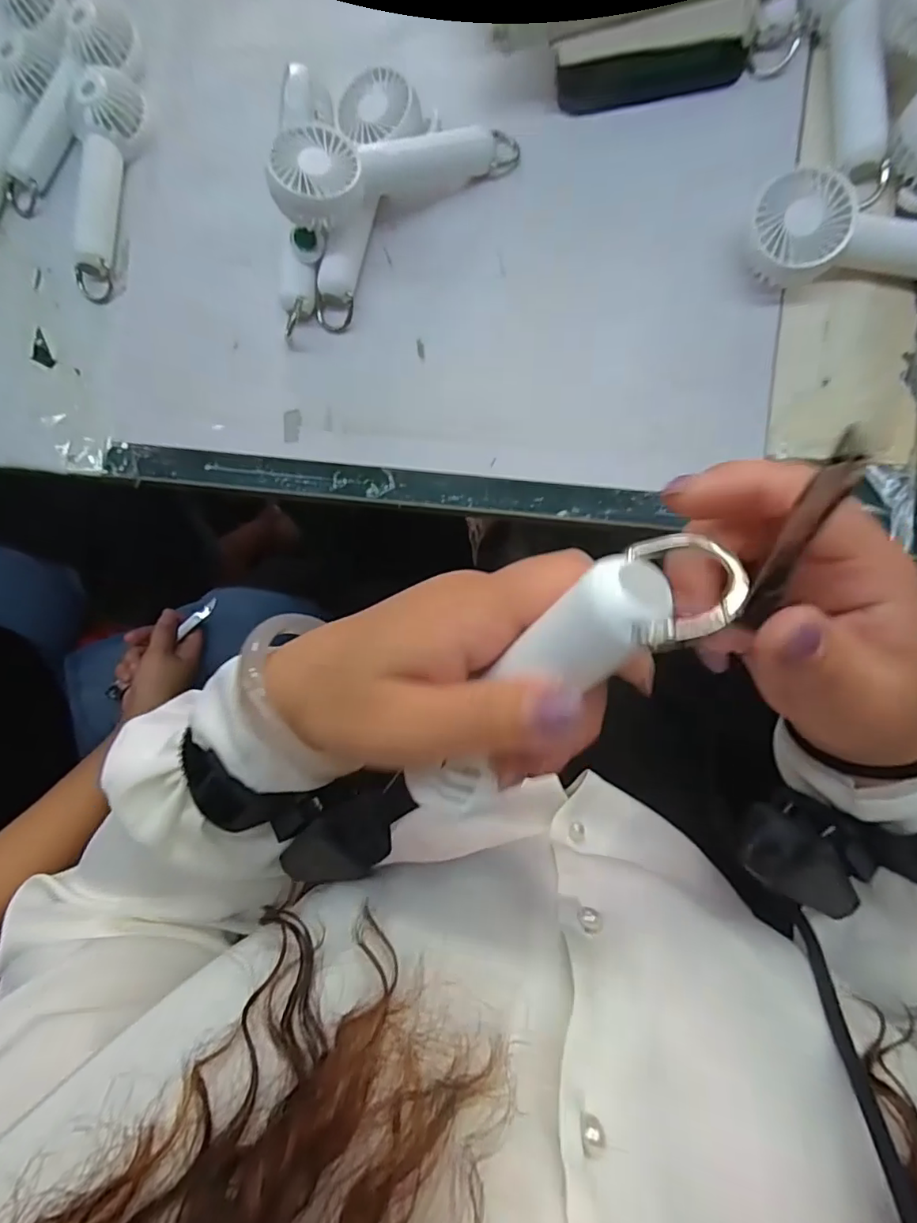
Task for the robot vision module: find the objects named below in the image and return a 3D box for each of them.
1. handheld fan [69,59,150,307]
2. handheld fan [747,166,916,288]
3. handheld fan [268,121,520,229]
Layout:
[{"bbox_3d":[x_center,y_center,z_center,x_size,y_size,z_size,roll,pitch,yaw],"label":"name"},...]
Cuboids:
[{"bbox_3d":[-0.263,-0.318,0.399,0.045,0.031,0.162,5,84,7],"label":"handheld fan"},{"bbox_3d":[0.249,-0.213,0.311,0.159,0.033,0.051,9,84,8],"label":"handheld fan"},{"bbox_3d":[-0.041,-0.289,0.354,0.164,0.035,0.042,-21,84,-16],"label":"handheld fan"}]

